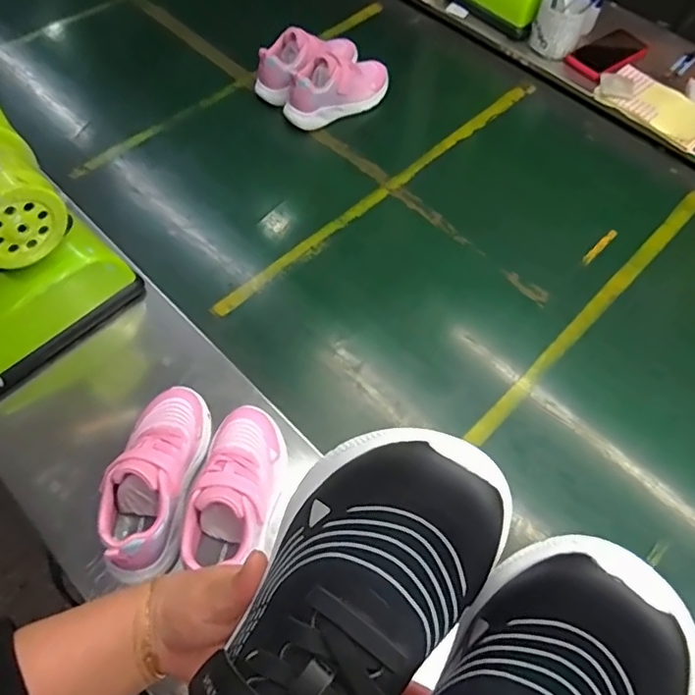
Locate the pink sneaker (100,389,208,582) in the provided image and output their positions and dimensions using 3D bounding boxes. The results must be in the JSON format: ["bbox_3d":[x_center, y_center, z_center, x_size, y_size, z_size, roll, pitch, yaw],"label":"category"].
[{"bbox_3d":[-0.192,0.126,0.558,0.068,0.095,0.197,6,60,1],"label":"pink sneaker"}]

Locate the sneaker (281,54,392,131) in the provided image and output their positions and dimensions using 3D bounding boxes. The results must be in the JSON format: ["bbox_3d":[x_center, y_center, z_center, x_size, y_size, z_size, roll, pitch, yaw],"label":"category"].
[{"bbox_3d":[-0.013,-0.427,0.902,0.184,0.080,0.066,-31,66,-18],"label":"sneaker"}]

